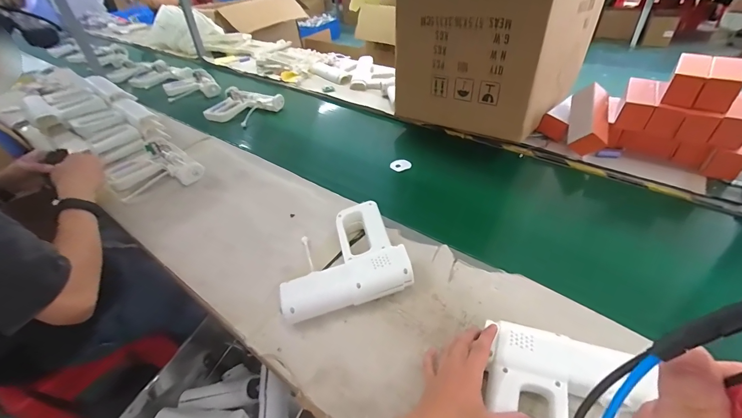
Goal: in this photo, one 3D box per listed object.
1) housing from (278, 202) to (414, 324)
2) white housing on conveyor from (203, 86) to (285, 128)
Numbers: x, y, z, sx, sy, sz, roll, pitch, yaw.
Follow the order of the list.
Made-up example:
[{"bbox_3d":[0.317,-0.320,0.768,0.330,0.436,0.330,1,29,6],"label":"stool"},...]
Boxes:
[{"bbox_3d":[-0.055,0.087,0.581,0.208,0.065,0.181,-15,42,-9],"label":"housing"},{"bbox_3d":[-0.448,-0.368,1.211,0.266,0.063,0.231,5,42,11],"label":"white housing on conveyor"}]

